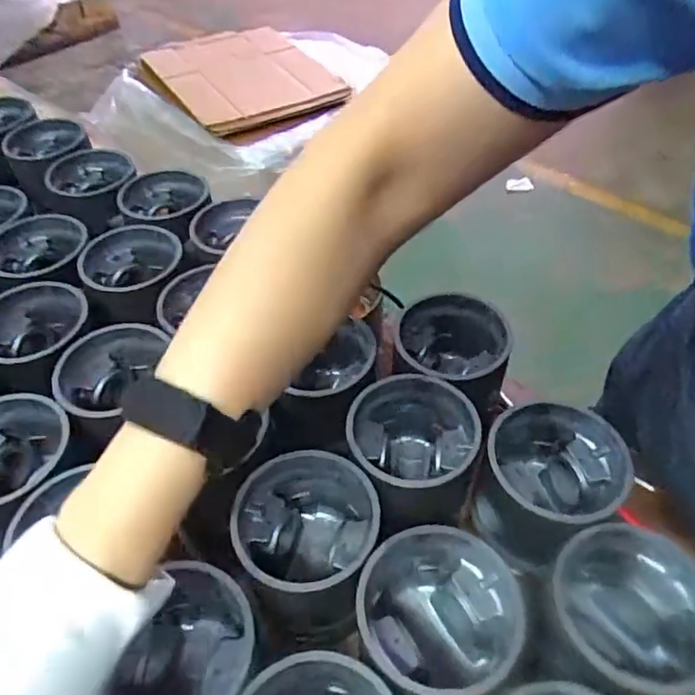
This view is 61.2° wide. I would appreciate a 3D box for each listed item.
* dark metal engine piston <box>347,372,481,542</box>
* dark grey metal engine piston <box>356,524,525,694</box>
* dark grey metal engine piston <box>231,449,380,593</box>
[{"bbox_3d":[0.042,0.077,0.422,0.075,0.082,0.097,29,56,25],"label":"dark metal engine piston"},{"bbox_3d":[0.056,0.165,0.349,0.088,0.082,0.085,-14,50,-10],"label":"dark grey metal engine piston"},{"bbox_3d":[-0.023,0.126,0.382,0.081,0.078,0.085,1,49,3],"label":"dark grey metal engine piston"}]

